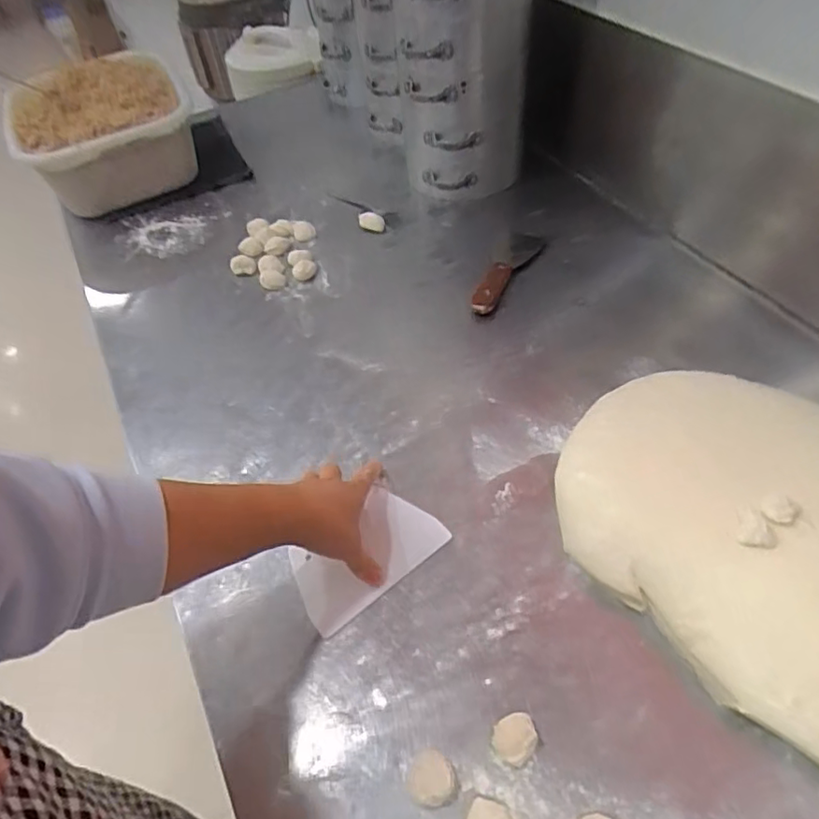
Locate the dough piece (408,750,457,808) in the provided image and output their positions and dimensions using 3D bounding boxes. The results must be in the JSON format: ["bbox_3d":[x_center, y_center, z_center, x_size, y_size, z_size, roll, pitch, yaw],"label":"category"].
[{"bbox_3d":[0.017,0.276,0.452,0.035,0.012,0.035,-3,50,4],"label":"dough piece"}]

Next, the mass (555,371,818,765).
[{"bbox_3d":[0.330,0.113,0.527,0.297,0.073,0.420,-32,54,-19],"label":"mass"}]

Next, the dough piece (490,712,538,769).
[{"bbox_3d":[0.081,0.252,0.461,0.032,0.021,0.031,-3,50,4],"label":"dough piece"}]

